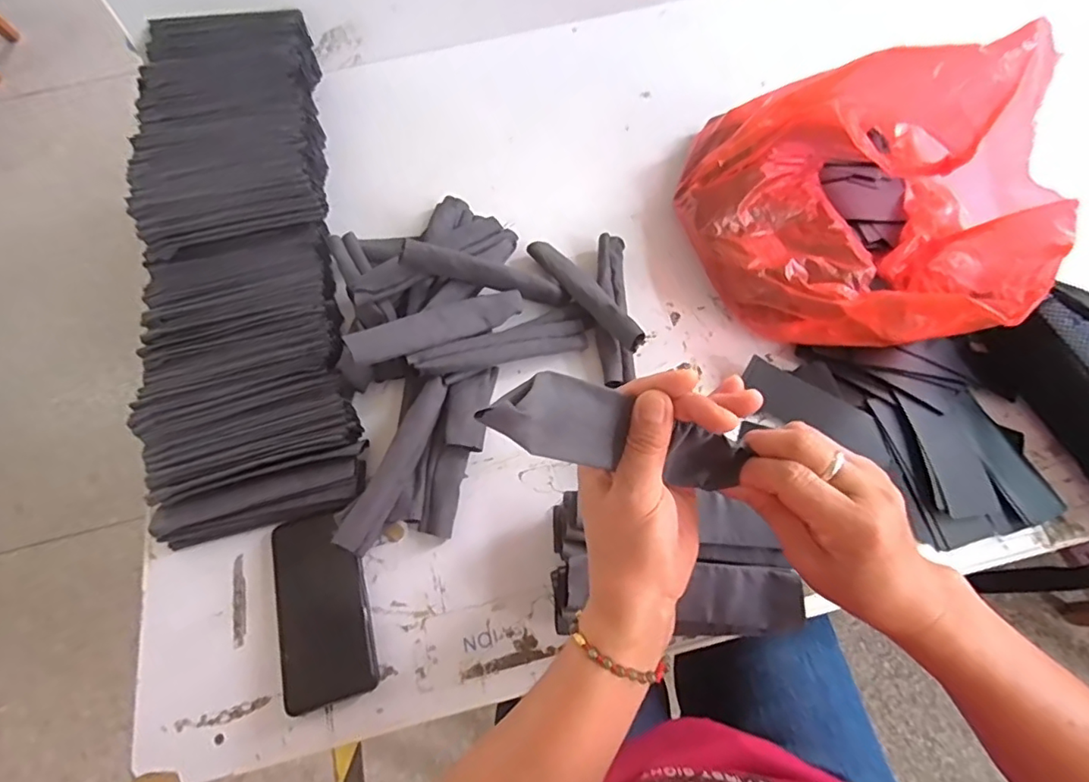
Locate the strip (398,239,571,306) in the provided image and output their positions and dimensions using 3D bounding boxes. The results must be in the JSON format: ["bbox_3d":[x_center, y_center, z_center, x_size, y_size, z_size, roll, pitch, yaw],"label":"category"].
[{"bbox_3d":[-0.061,-0.123,0.593,0.177,0.029,0.021,13,64,-15],"label":"strip"}]

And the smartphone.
[{"bbox_3d":[-0.199,0.192,0.499,0.081,0.013,0.160,-17,65,-5],"label":"smartphone"}]

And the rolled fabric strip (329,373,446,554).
[{"bbox_3d":[-0.136,0.067,0.526,0.033,0.014,0.180,34,56,-14],"label":"rolled fabric strip"}]

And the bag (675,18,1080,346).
[{"bbox_3d":[0.317,-0.206,0.562,0.332,0.159,0.300,10,66,8],"label":"bag"}]

